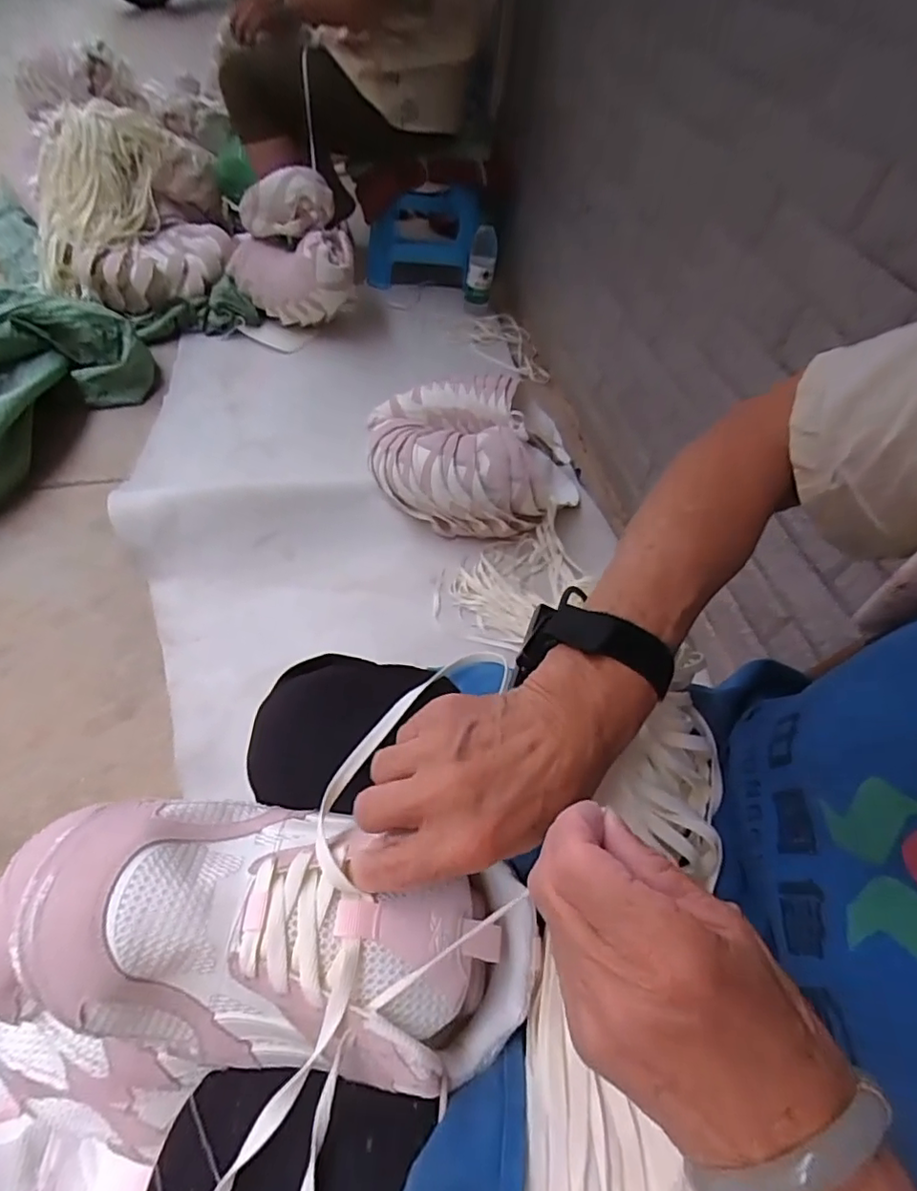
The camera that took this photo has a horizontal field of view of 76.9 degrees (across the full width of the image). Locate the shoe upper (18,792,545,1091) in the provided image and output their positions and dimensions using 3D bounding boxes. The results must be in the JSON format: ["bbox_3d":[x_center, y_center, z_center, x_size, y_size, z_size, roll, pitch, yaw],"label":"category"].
[{"bbox_3d":[-0.077,0.161,0.281,0.232,0.054,0.110,16,53,-5],"label":"shoe upper"}]

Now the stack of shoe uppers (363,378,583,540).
[{"bbox_3d":[0.020,-0.247,1.015,0.361,0.162,0.297,32,56,16],"label":"stack of shoe uppers"}]

